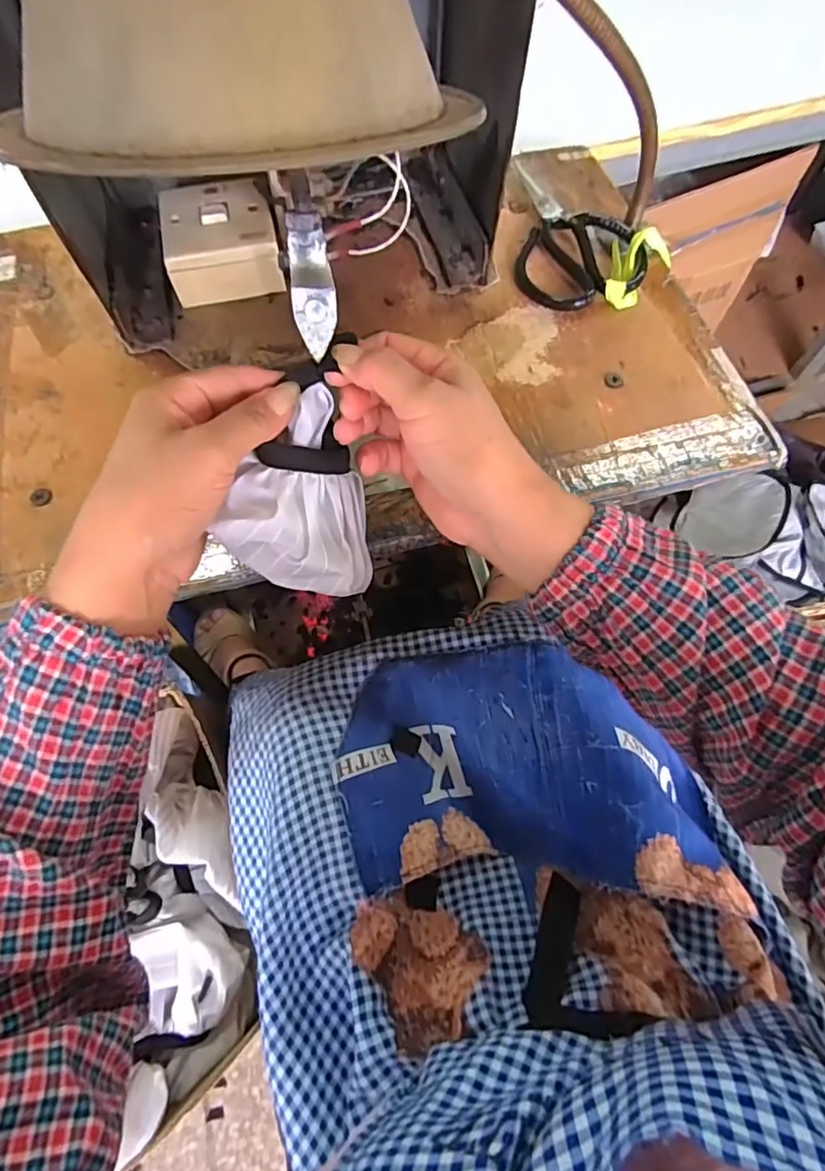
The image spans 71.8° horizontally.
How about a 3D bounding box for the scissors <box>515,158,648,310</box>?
[{"bbox_3d":[0.139,-0.313,0.497,0.102,0.020,0.173,-2,66,-1],"label":"scissors"}]

